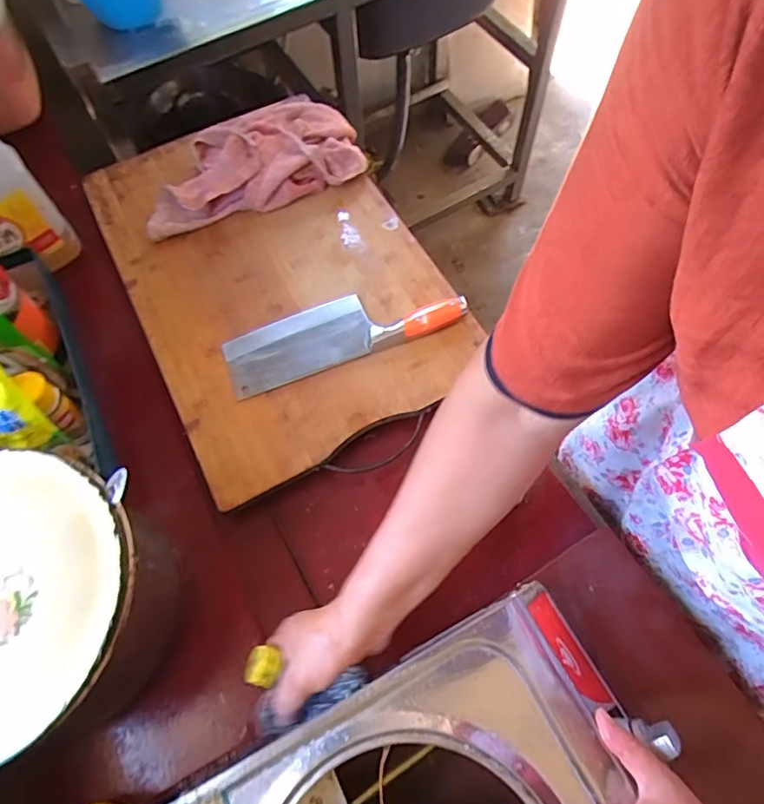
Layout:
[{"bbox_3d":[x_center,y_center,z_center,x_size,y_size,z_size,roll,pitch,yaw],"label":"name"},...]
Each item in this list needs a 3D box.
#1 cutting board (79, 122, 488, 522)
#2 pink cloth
[{"bbox_3d":[-0.134,-0.174,0.694,0.367,0.039,0.524,-26,66,-10],"label":"cutting board"},{"bbox_3d":[-0.187,-0.356,0.756,0.319,0.065,0.190,-19,65,-7],"label":"pink cloth"}]

